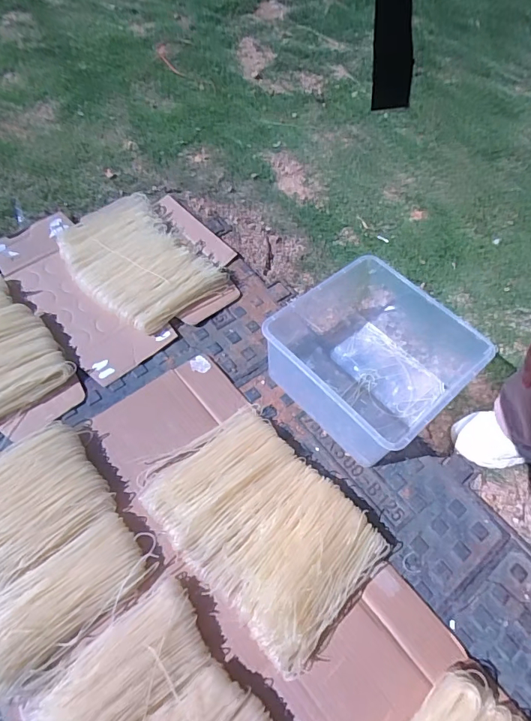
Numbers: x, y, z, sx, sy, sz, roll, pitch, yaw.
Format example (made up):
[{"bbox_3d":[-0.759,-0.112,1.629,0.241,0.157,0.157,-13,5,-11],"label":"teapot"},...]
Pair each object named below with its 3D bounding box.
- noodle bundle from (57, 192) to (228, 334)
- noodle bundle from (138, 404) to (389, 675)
[{"bbox_3d":[-0.277,-0.220,0.954,0.253,0.063,0.340,-40,67,-17],"label":"noodle bundle"},{"bbox_3d":[-0.008,0.240,0.689,0.352,0.075,0.248,40,66,18],"label":"noodle bundle"}]

